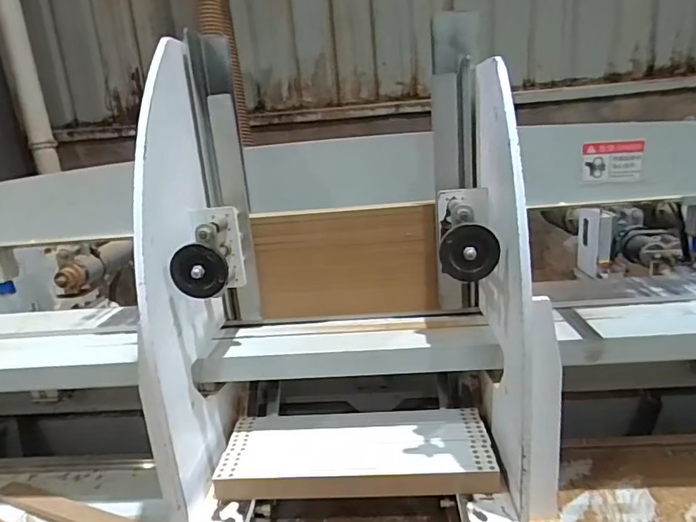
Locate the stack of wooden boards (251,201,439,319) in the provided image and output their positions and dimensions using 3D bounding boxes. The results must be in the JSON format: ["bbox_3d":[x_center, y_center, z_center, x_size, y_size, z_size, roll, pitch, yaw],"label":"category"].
[{"bbox_3d":[-0.003,0.004,0.892,0.320,0.196,0.034,-4,16,5],"label":"stack of wooden boards"}]

